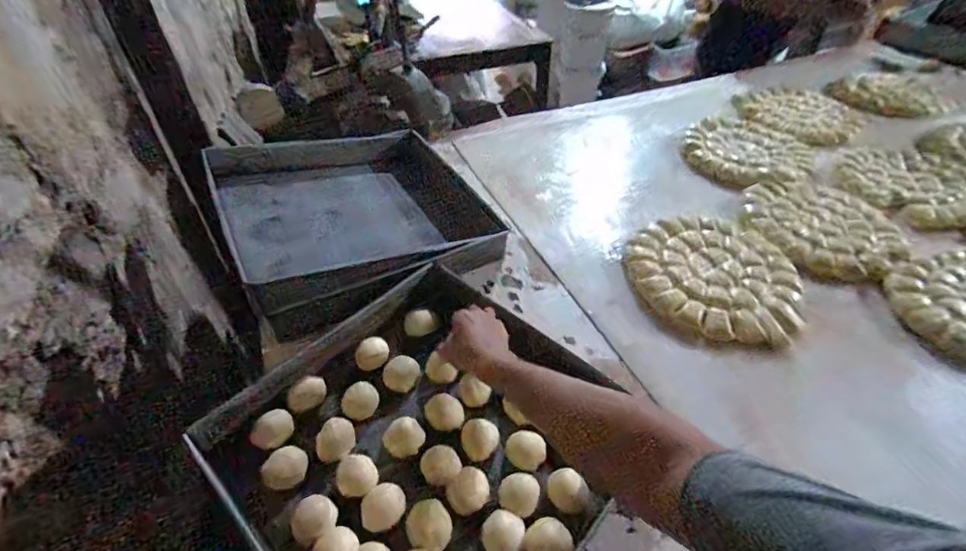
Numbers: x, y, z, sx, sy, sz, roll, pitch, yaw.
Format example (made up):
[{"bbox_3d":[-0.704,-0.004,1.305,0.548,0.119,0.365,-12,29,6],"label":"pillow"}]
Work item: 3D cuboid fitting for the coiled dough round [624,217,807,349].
[{"bbox_3d":[0.394,-0.007,0.793,0.271,0.028,0.278,-1,49,1],"label":"coiled dough round"}]

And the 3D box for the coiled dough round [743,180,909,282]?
[{"bbox_3d":[0.660,-0.105,0.882,0.257,0.029,0.278,-14,50,-10],"label":"coiled dough round"}]

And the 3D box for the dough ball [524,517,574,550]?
[{"bbox_3d":[0.071,0.288,0.489,0.051,0.028,0.047,-1,49,1],"label":"dough ball"}]

